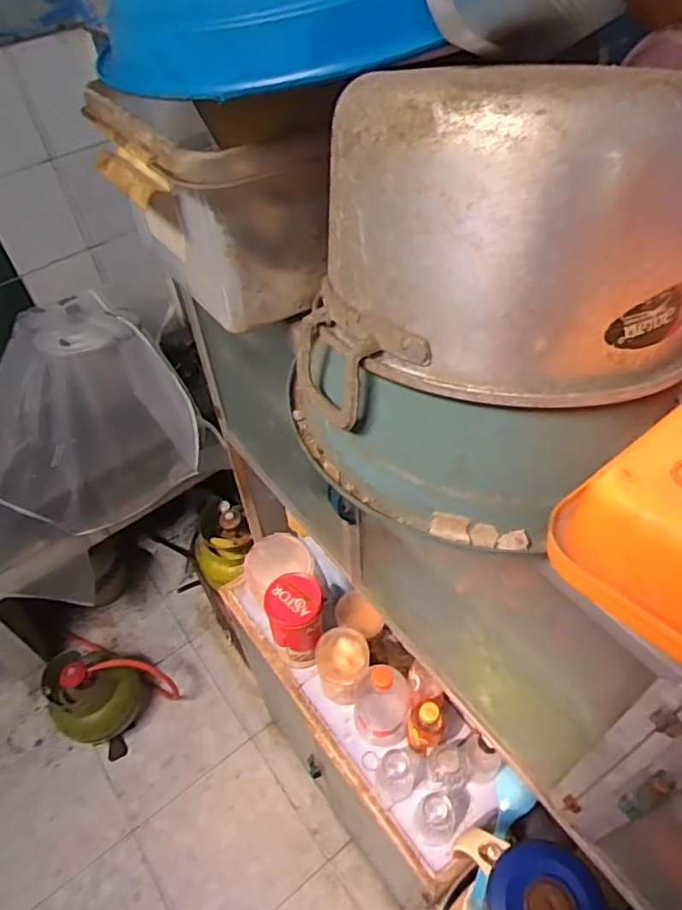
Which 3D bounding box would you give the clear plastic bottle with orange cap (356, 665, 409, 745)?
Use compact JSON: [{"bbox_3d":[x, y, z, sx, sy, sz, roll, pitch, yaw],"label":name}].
[{"bbox_3d":[0.067,0.410,0.993,0.086,0.225,0.081,-2,50,2],"label":"clear plastic bottle with orange cap"}]

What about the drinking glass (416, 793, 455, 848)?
[{"bbox_3d":[0.146,0.552,0.916,0.061,0.080,0.064,12,51,13],"label":"drinking glass"}]

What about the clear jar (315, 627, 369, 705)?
[{"bbox_3d":[0.003,0.376,1.066,0.090,0.099,0.098,-2,50,2],"label":"clear jar"}]

